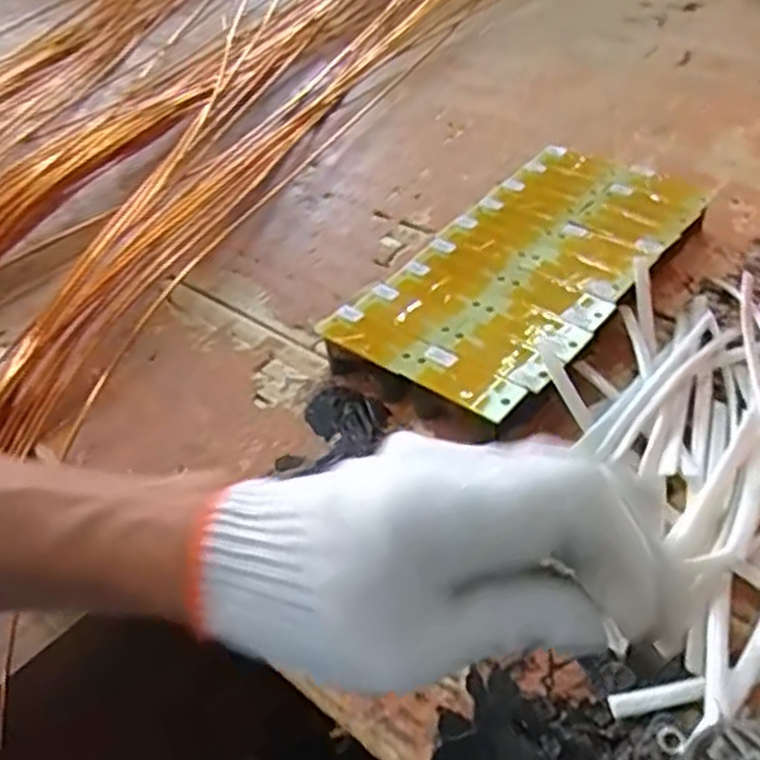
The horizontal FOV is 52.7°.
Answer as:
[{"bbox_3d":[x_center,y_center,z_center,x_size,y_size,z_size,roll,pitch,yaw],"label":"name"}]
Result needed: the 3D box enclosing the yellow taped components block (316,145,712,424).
[{"bbox_3d":[0.104,-0.083,0.533,0.141,0.009,0.284,27,53,30],"label":"yellow taped components block"}]

